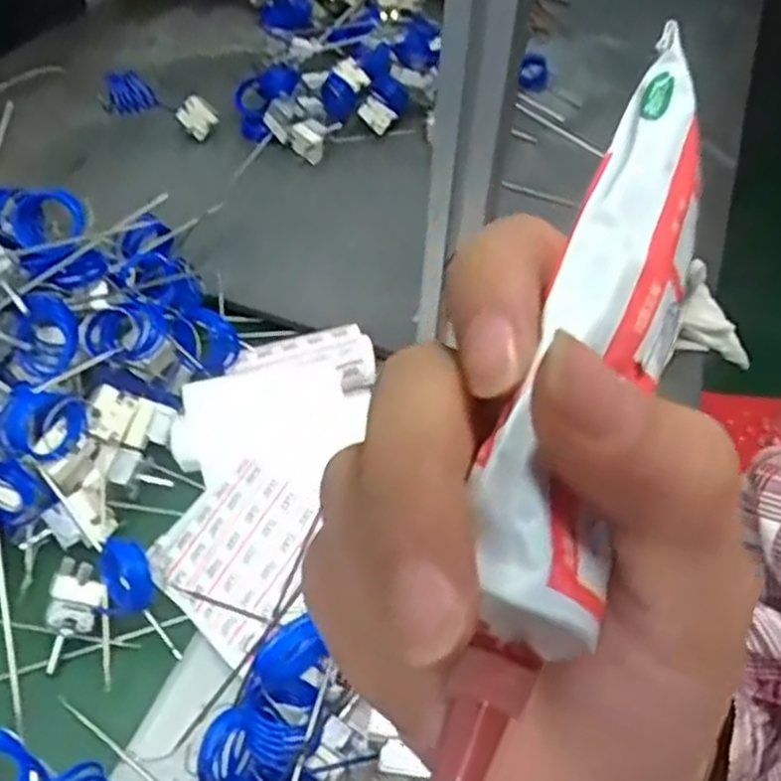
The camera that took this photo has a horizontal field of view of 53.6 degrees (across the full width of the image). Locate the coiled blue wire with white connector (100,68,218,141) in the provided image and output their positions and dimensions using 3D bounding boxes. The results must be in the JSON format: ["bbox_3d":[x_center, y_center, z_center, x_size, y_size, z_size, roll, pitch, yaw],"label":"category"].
[{"bbox_3d":[-0.243,-0.301,0.817,0.119,0.032,0.037,16,47,-10],"label":"coiled blue wire with white connector"}]

